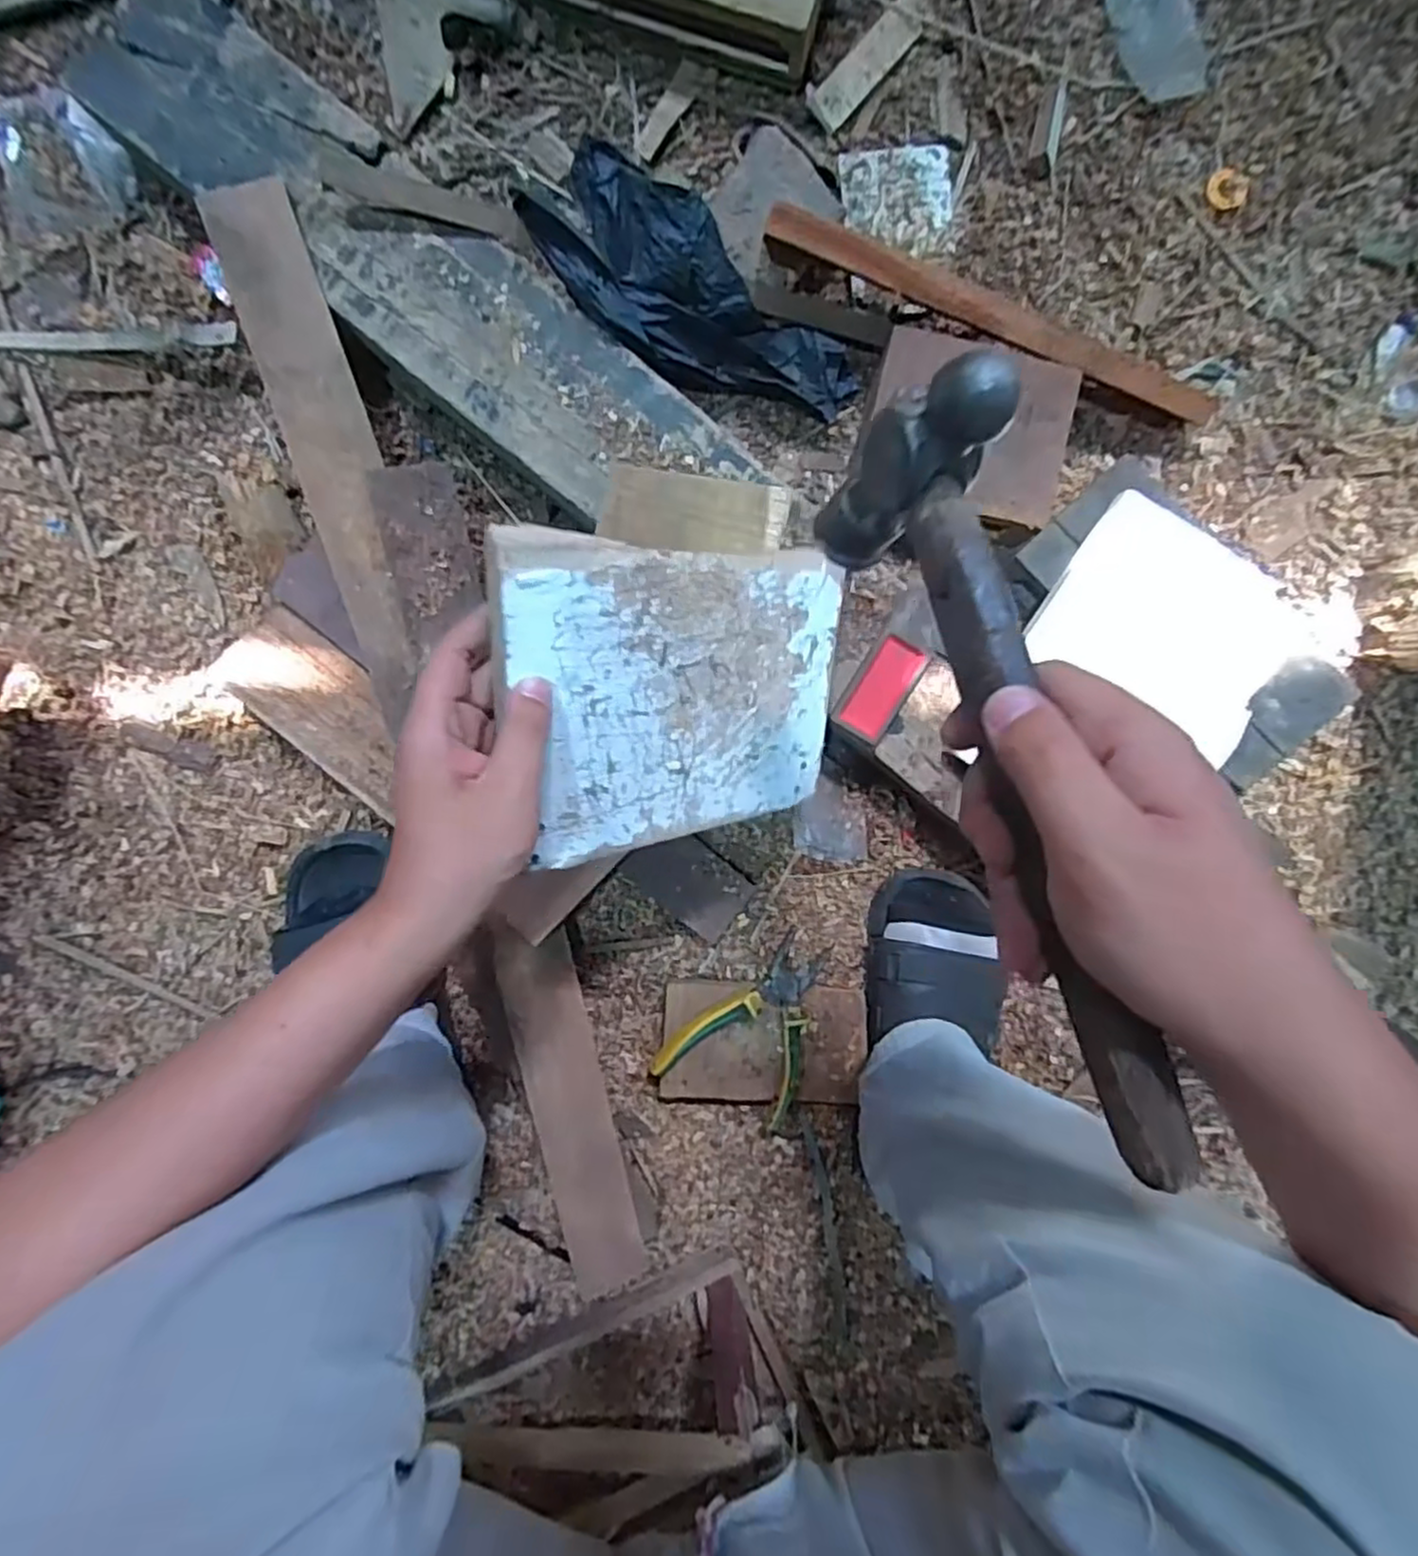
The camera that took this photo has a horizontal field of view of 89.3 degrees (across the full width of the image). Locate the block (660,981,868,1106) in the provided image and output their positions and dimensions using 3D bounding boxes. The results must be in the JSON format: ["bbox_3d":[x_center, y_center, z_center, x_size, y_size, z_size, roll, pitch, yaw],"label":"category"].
[{"bbox_3d":[0.048,0.228,0.610,0.171,0.025,0.102,4,94,-1],"label":"block"}]

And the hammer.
[{"bbox_3d":[0.103,-0.004,0.255,0.047,0.095,0.272,-14,80,-1],"label":"hammer"}]

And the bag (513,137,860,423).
[{"bbox_3d":[-0.008,-0.353,0.541,0.253,0.043,0.103,23,93,-22],"label":"bag"}]

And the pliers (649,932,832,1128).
[{"bbox_3d":[0.046,0.209,0.604,0.123,0.028,0.155,33,93,-3],"label":"pliers"}]

